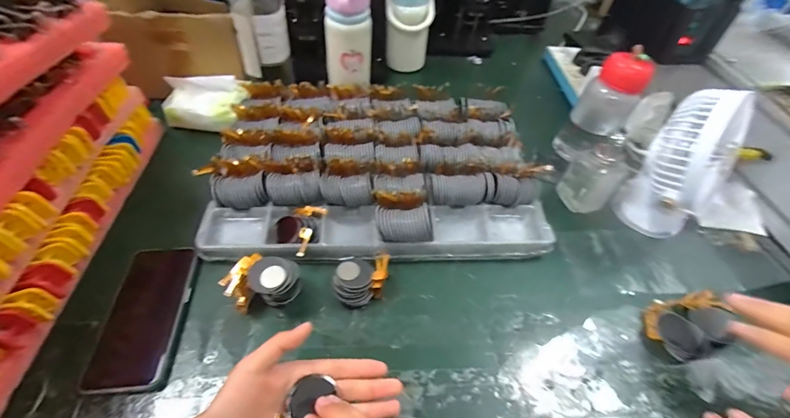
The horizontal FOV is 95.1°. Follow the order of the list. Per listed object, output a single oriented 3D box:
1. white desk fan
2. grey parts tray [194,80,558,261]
[{"bbox_3d":[0.361,-0.046,0.458,0.128,0.201,0.094,-22,55,-21],"label":"white desk fan"},{"bbox_3d":[-0.024,-0.070,0.531,0.434,0.063,0.307,1,50,-4],"label":"grey parts tray"}]

